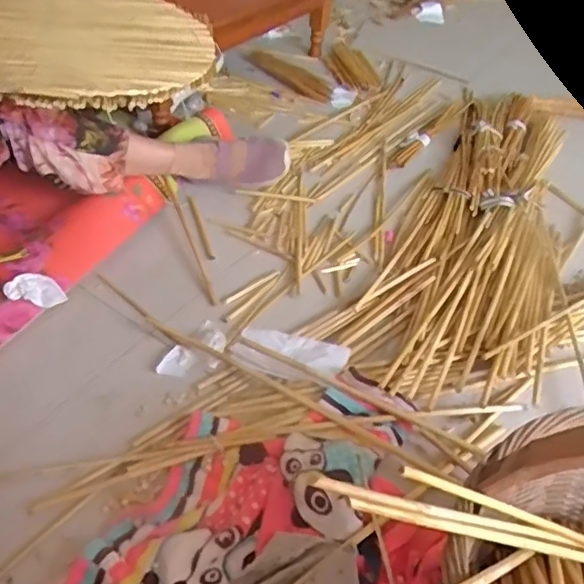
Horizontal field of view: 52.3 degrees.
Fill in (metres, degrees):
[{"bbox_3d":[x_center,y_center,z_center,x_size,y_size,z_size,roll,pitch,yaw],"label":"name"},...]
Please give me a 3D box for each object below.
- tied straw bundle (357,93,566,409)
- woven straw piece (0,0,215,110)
[{"bbox_3d":[0.414,-0.150,1.204,0.305,0.052,0.988,21,48,15],"label":"tied straw bundle"},{"bbox_3d":[-0.400,-0.449,1.047,0.560,0.038,0.488,-23,56,-35],"label":"woven straw piece"}]

